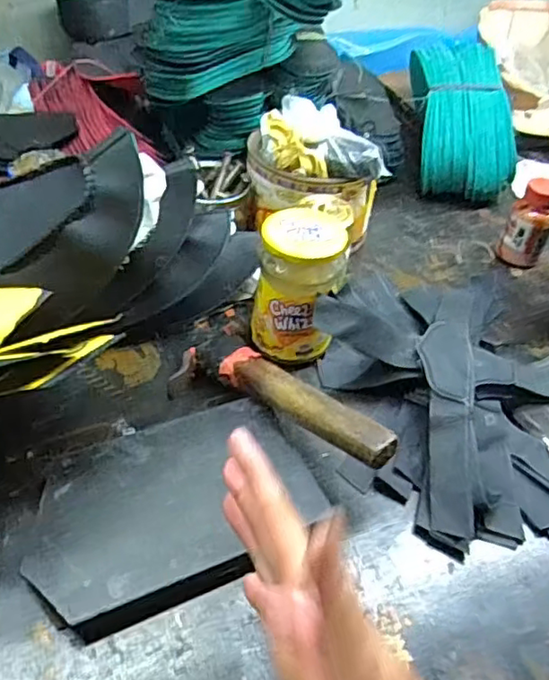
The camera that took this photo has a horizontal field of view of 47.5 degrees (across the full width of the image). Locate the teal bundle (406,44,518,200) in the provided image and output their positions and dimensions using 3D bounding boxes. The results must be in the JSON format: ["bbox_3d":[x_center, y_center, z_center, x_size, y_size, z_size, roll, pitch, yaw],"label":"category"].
[{"bbox_3d":[0.257,-0.315,0.883,0.124,0.090,0.268,2,63,-4],"label":"teal bundle"}]

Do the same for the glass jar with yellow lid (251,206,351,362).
[{"bbox_3d":[0.022,-0.050,0.575,0.077,0.122,0.074,7,43,2],"label":"glass jar with yellow lid"}]

